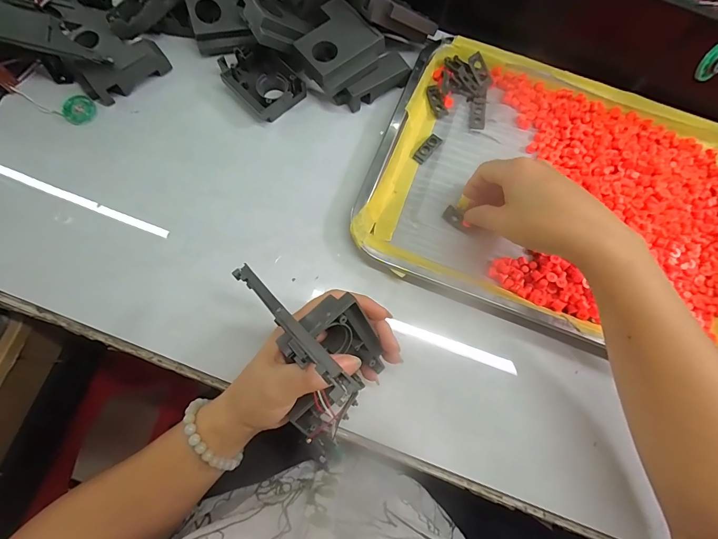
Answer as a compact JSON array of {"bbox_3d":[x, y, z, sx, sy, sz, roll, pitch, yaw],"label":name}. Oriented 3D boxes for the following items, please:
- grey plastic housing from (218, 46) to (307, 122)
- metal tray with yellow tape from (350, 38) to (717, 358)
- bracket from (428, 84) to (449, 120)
[{"bbox_3d":[-0.097,-0.190,0.360,0.060,0.023,0.076,-42,81,-9],"label":"grey plastic housing"},{"bbox_3d":[0.190,-0.071,0.334,0.343,0.022,0.261,21,78,4],"label":"metal tray with yellow tape"},{"bbox_3d":[0.080,-0.173,0.368,0.014,0.004,0.038,-20,78,-5],"label":"bracket"}]

